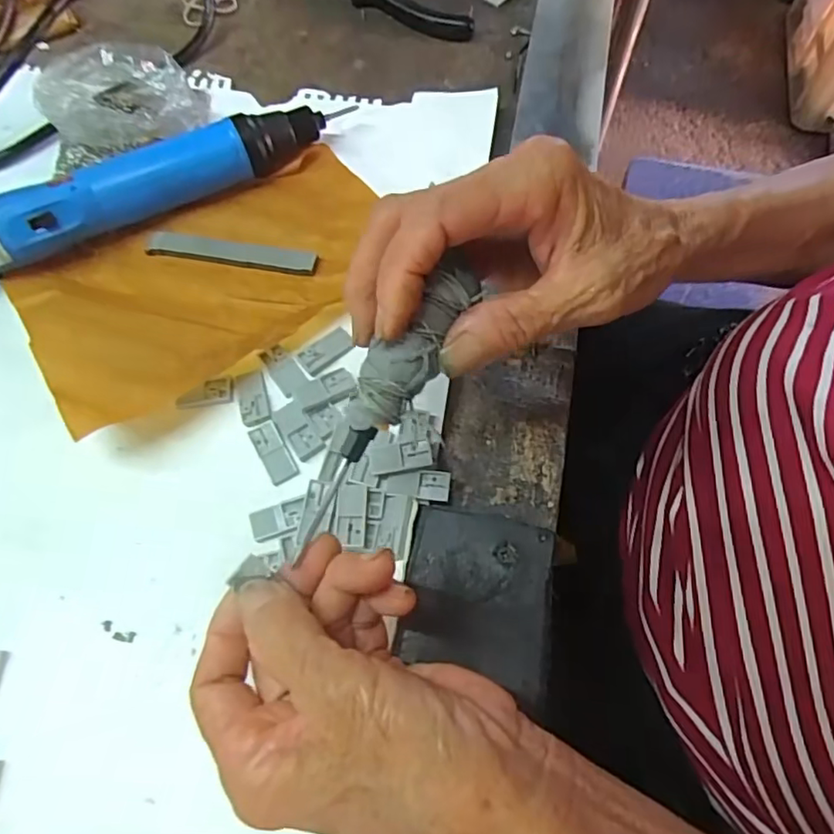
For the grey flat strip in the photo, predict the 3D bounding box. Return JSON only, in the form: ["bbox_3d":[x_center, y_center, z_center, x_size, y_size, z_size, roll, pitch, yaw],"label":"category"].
[{"bbox_3d":[-0.103,-0.091,0.327,0.096,0.006,0.013,9,64,7],"label":"grey flat strip"}]

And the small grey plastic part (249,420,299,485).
[{"bbox_3d":[-0.066,0.016,0.271,0.013,0.005,0.030,-28,66,-11],"label":"small grey plastic part"}]

